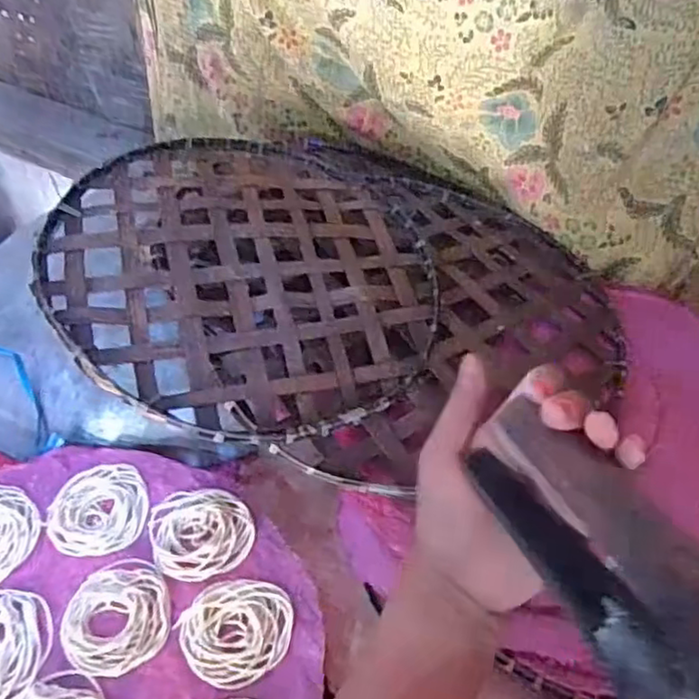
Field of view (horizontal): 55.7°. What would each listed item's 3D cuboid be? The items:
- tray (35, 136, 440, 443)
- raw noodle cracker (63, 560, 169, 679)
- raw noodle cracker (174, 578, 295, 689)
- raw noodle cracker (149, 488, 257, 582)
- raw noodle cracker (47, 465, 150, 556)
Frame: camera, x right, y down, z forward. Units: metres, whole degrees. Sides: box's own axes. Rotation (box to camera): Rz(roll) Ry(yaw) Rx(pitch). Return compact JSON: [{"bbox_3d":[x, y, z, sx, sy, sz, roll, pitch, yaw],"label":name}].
[{"bbox_3d":[-0.094,-0.074,0.610,0.334,0.033,0.342,5,53,-10],"label":"tray"},{"bbox_3d":[-0.165,0.189,0.471,0.069,0.008,0.078,-12,45,-7],"label":"raw noodle cracker"},{"bbox_3d":[-0.080,0.198,0.467,0.075,0.006,0.071,-3,45,3],"label":"raw noodle cracker"},{"bbox_3d":[-0.115,0.139,0.512,0.074,0.004,0.075,-3,45,3],"label":"raw noodle cracker"},{"bbox_3d":[-0.196,0.124,0.519,0.070,0.010,0.075,-3,45,3],"label":"raw noodle cracker"}]

